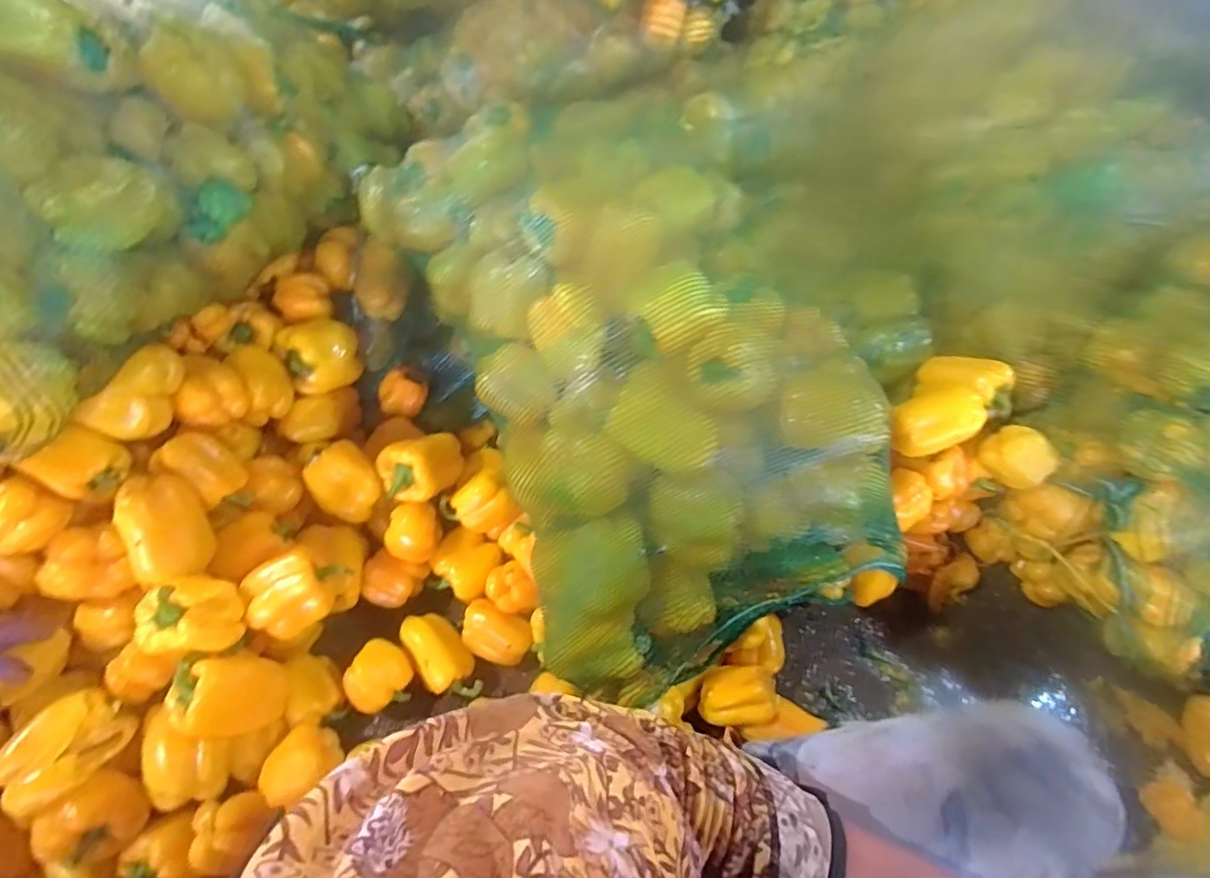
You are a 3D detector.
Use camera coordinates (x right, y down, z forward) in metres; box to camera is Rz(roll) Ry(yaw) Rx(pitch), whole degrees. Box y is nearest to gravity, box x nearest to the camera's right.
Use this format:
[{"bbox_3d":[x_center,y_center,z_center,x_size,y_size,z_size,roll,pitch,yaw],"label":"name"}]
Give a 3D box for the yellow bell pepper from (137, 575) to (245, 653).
[{"bbox_3d":[-0.452,0.195,0.641,0.093,0.075,0.078,-7,60,-8],"label":"yellow bell pepper"}]

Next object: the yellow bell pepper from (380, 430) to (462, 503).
[{"bbox_3d":[-0.244,0.042,0.787,0.105,0.072,0.069,-15,61,-12],"label":"yellow bell pepper"}]

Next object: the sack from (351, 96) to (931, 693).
[{"bbox_3d":[0.019,-0.088,0.731,0.472,0.265,0.693,-16,62,-13],"label":"sack"}]

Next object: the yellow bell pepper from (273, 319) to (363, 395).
[{"bbox_3d":[-0.401,-0.119,0.833,0.102,0.075,0.095,-30,65,-19],"label":"yellow bell pepper"}]

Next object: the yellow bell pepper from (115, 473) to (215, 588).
[{"bbox_3d":[-0.493,0.102,0.664,0.073,0.082,0.115,-25,64,-17],"label":"yellow bell pepper"}]

